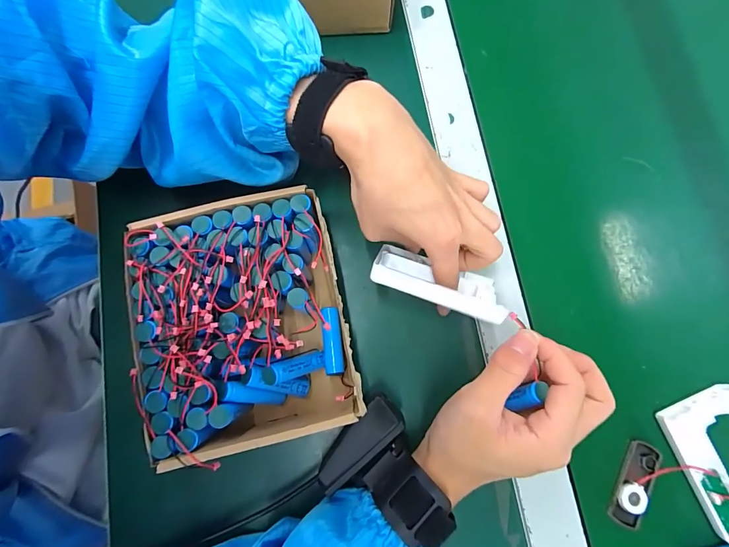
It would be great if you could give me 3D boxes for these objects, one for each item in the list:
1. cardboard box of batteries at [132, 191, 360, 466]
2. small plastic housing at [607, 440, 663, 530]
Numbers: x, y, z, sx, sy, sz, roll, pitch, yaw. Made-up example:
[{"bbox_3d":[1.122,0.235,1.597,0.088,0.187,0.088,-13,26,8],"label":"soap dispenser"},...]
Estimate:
[{"bbox_3d":[-0.085,0.035,0.271,0.138,0.075,0.162,-13,79,-2],"label":"cardboard box of batteries"},{"bbox_3d":[0.205,0.159,0.278,0.022,0.010,0.062,31,81,6],"label":"small plastic housing"}]

